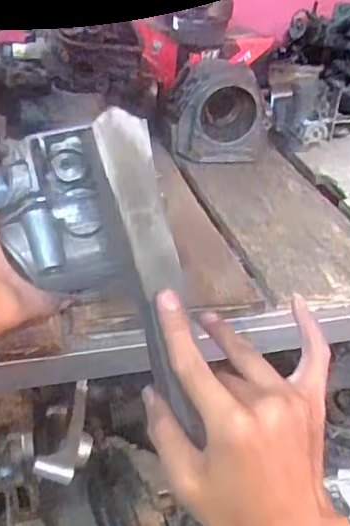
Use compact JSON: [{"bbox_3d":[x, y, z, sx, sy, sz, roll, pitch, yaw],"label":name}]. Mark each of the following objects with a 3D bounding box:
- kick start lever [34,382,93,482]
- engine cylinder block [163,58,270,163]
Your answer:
[{"bbox_3d":[-0.140,0.239,0.838,0.059,0.026,0.175,11,36,7],"label":"kick start lever"},{"bbox_3d":[0.055,-0.198,0.763,0.134,0.103,0.084,7,35,1],"label":"engine cylinder block"}]

